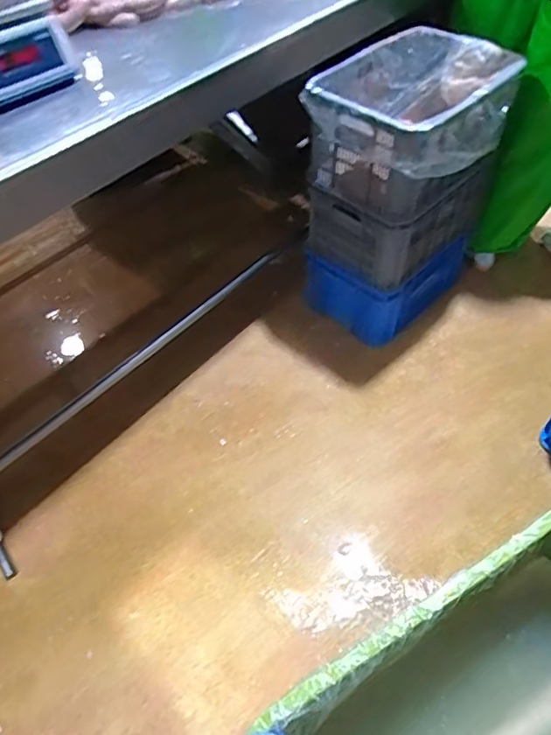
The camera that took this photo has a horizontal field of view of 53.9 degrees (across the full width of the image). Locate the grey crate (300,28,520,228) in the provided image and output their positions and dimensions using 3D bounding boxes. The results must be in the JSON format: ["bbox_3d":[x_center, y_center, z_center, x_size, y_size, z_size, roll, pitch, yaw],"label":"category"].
[{"bbox_3d":[0.379,-0.674,1.482,0.551,0.265,0.365,-38,58,-23],"label":"grey crate"}]

